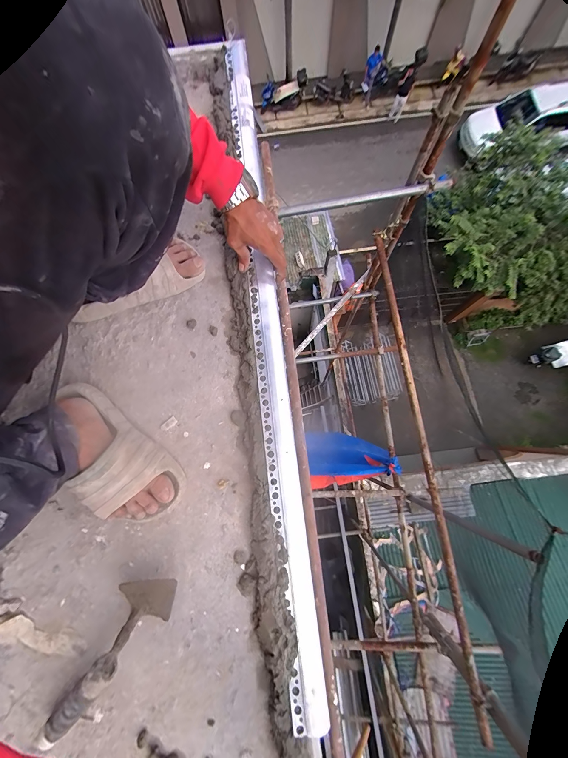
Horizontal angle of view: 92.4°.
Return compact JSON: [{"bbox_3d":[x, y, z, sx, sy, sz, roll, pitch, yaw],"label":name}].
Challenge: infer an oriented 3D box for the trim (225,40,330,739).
[{"bbox_3d":[-0.030,-0.119,0.472,0.048,0.022,1.158,-7,78,0],"label":"trim"}]

